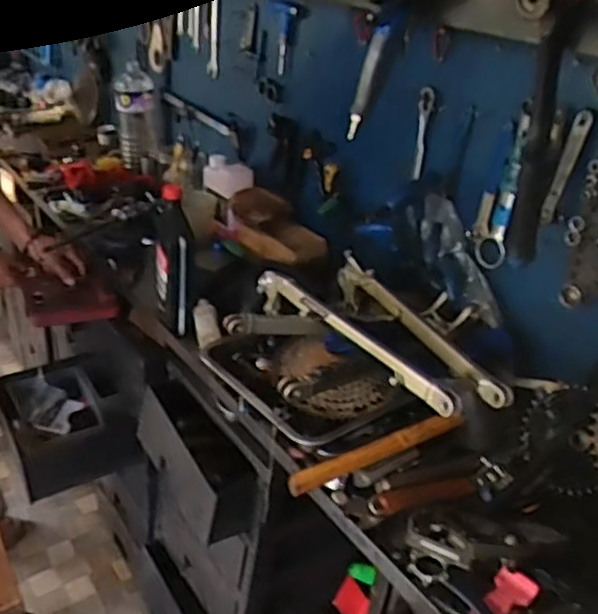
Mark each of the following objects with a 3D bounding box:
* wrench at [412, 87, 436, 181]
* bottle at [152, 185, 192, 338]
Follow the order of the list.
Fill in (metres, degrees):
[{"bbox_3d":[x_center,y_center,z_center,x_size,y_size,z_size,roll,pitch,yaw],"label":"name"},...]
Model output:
[{"bbox_3d":[0.215,-0.306,1.160,0.013,0.158,0.032,-10,33,-26],"label":"wrench"},{"bbox_3d":[-0.220,-0.080,1.169,0.061,0.236,0.096,-4,31,-17],"label":"bottle"}]

